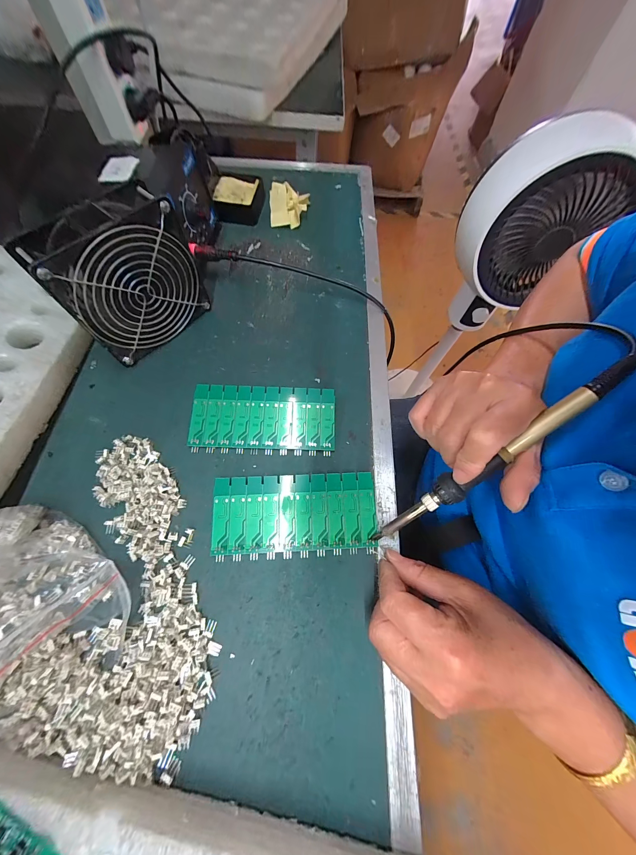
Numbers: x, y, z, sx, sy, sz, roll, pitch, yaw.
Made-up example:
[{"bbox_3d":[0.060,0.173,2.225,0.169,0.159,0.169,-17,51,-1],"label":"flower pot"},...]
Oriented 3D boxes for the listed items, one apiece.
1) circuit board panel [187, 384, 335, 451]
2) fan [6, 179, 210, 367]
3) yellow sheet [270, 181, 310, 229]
[{"bbox_3d":[-0.053,-0.011,0.280,0.137,0.014,0.060,2,66,-2],"label":"circuit board panel"},{"bbox_3d":[-0.175,-0.136,0.271,0.045,0.120,0.120,40,71,13],"label":"fan"},{"bbox_3d":[-0.041,-0.314,0.404,0.054,0.024,0.065,2,63,0],"label":"yellow sheet"}]

